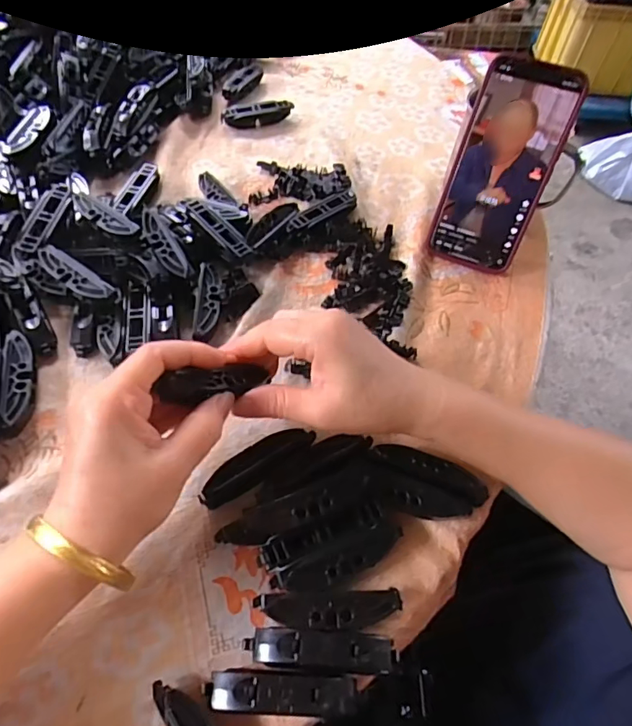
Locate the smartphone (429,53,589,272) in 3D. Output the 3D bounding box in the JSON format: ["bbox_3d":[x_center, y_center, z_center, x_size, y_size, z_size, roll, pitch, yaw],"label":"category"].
[{"bbox_3d":[0.151,-0.157,0.394,0.075,0.156,0.011,20,28,10],"label":"smartphone"}]

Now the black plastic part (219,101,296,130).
[{"bbox_3d":[-0.063,-0.270,0.523,0.077,0.019,0.019,-16,61,-12],"label":"black plastic part"}]

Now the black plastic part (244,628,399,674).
[{"bbox_3d":[0.004,0.155,0.259,0.080,0.018,0.018,4,59,-1],"label":"black plastic part"}]

